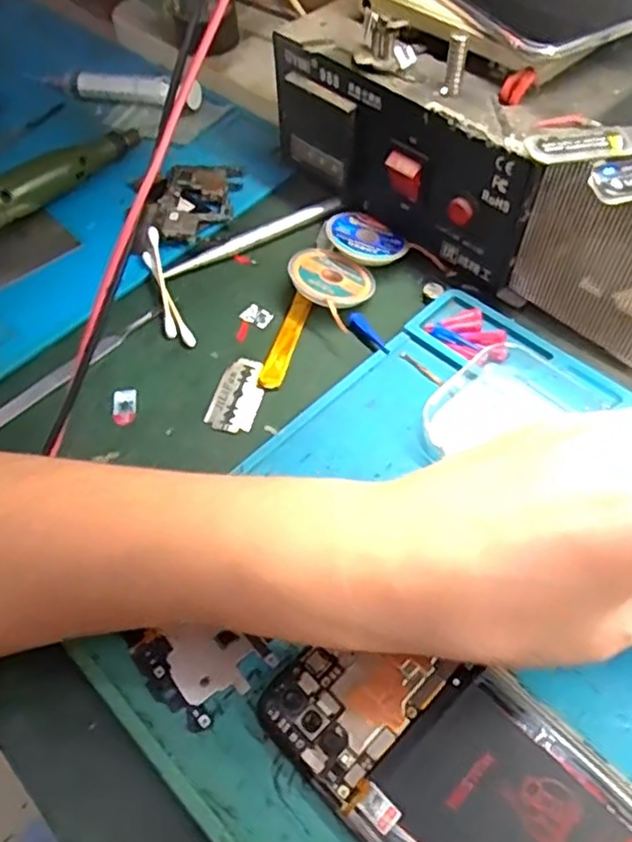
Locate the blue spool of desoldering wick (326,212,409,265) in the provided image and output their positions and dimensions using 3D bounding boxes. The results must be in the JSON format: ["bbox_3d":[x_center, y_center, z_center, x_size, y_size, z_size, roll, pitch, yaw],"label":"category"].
[{"bbox_3d":[0.028,-0.101,0.360,0.041,0.013,0.044,-1,55,2],"label":"blue spool of desoldering wick"}]

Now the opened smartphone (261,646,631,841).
[{"bbox_3d":[0.058,0.124,0.209,0.071,0.008,0.152,-40,62,-22],"label":"opened smartphone"}]

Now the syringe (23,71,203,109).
[{"bbox_3d":[-0.135,-0.227,0.451,0.120,0.022,0.023,13,57,12],"label":"syringe"}]

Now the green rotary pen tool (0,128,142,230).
[{"bbox_3d":[-0.172,-0.135,0.388,0.025,0.028,0.161,35,64,24],"label":"green rotary pen tool"}]

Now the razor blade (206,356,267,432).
[{"bbox_3d":[-0.036,-0.012,0.318,0.022,0.004,0.042,19,58,2],"label":"razor blade"}]

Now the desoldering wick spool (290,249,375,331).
[{"bbox_3d":[0.006,-0.073,0.343,0.047,0.006,0.046,8,45,-8],"label":"desoldering wick spool"}]

